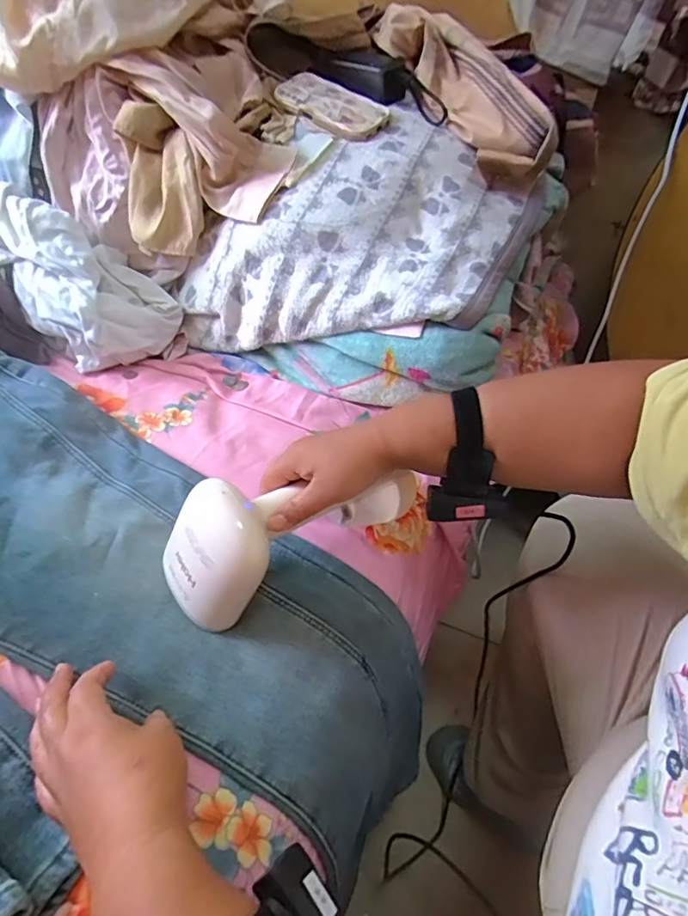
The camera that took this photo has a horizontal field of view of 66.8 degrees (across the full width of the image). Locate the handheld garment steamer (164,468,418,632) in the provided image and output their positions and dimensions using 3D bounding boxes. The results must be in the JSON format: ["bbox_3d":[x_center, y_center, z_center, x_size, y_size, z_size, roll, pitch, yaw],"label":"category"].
[{"bbox_3d":[-0.037,0.063,0.495,0.239,0.120,0.083,-13,44,-40],"label":"handheld garment steamer"}]

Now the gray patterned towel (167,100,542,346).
[{"bbox_3d":[0.027,-0.296,0.706,0.393,0.201,0.349,21,45,17],"label":"gray patterned towel"}]

